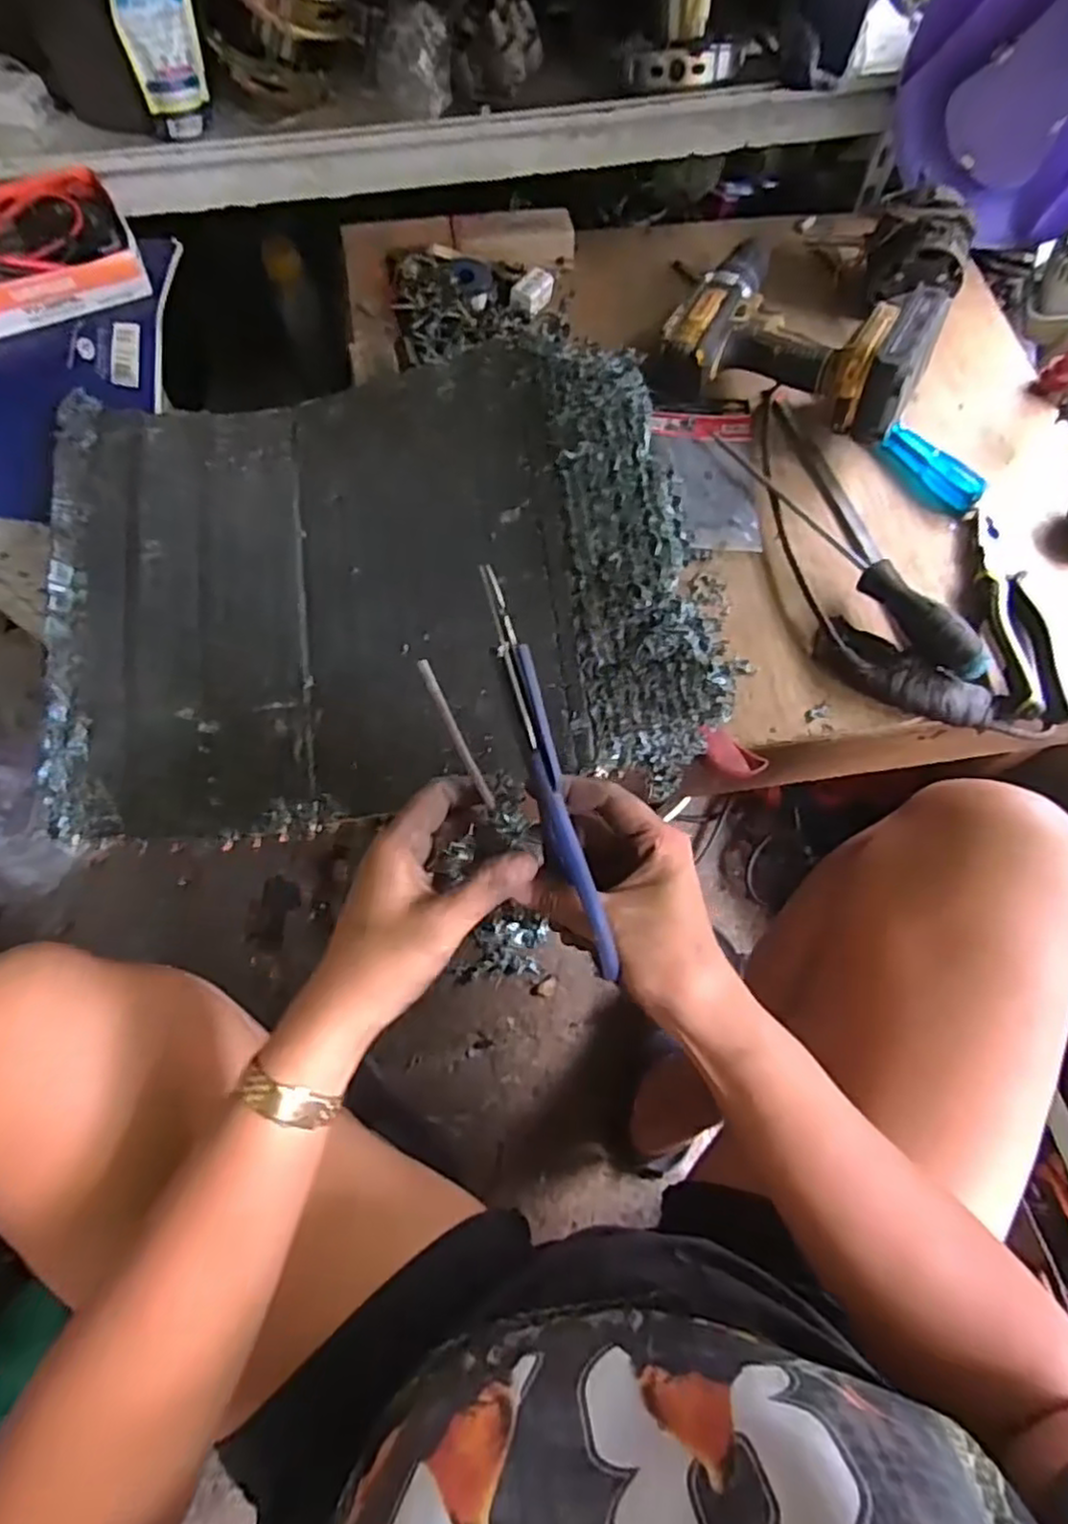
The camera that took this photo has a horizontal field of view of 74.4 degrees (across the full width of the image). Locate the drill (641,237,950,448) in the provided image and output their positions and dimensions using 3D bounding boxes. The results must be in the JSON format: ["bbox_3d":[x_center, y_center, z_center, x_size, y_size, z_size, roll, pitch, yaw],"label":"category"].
[{"bbox_3d":[0.235,-0.377,0.616,0.211,0.091,0.181,30,70,11],"label":"drill"}]

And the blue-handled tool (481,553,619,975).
[{"bbox_3d":[0.006,0.008,0.323,0.013,0.021,0.191,-18,99,-8],"label":"blue-handled tool"}]

